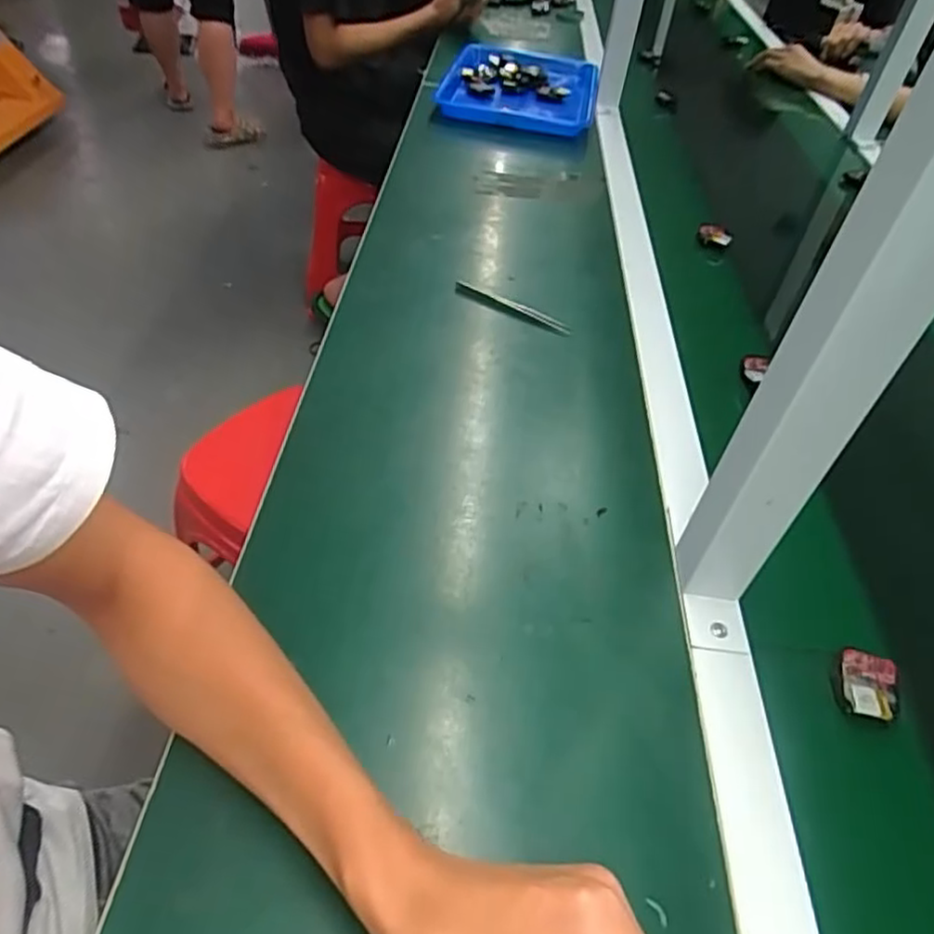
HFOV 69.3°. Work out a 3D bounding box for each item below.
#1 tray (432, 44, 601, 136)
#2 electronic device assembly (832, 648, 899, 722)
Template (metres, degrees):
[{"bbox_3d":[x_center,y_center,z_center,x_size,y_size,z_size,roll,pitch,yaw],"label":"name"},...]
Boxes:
[{"bbox_3d":[0.091,-0.629,1.125,0.257,0.054,0.331,10,46,2],"label":"tray"},{"bbox_3d":[0.251,0.137,0.425,0.037,0.015,0.047,22,48,14],"label":"electronic device assembly"}]

